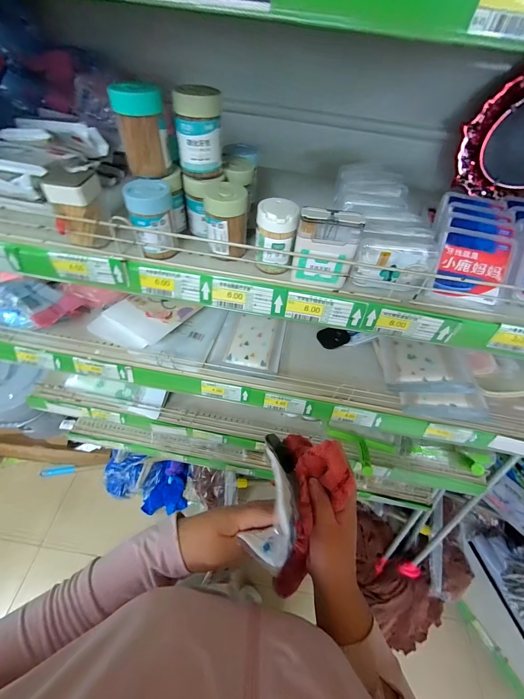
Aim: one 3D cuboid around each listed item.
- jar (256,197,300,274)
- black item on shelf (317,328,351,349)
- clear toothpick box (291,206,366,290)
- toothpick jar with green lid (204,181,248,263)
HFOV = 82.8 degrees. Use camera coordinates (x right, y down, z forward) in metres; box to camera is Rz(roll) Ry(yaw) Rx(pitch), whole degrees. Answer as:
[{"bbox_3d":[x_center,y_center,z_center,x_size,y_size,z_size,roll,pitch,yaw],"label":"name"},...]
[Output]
[{"bbox_3d":[0.016,-0.134,0.360,0.045,0.077,0.046,2,53,-3],"label":"jar"},{"bbox_3d":[0.156,-0.027,0.648,0.064,0.013,0.050,-12,55,-14],"label":"black item on shelf"},{"bbox_3d":[0.074,-0.114,0.343,0.070,0.082,0.028,10,53,3],"label":"clear toothpick box"},{"bbox_3d":[-0.043,-0.155,0.369,0.054,0.080,0.046,9,53,2],"label":"toothpick jar with green lid"}]

